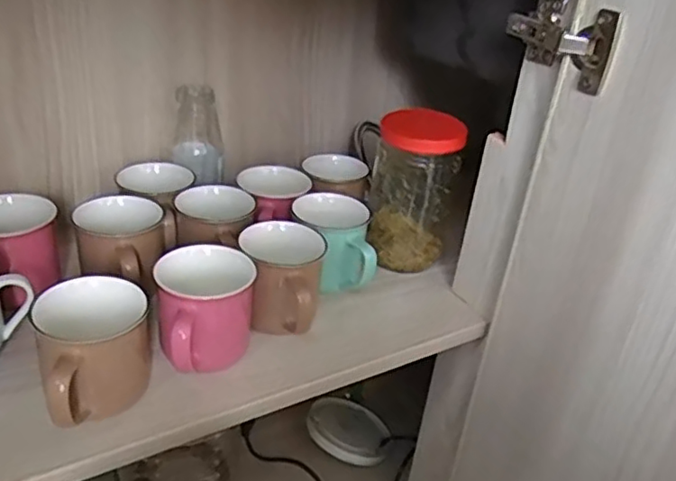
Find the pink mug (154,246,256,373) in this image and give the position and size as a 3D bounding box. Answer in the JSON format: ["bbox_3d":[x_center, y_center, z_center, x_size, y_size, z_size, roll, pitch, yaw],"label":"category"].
[{"bbox_3d":[-0.117,0.073,0.543,0.084,0.094,0.105,2,28,-9],"label":"pink mug"}]

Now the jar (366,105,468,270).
[{"bbox_3d":[0.088,-0.060,0.725,0.096,0.169,0.089,13,28,12],"label":"jar"}]

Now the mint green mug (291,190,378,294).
[{"bbox_3d":[-0.007,0.004,0.672,0.087,0.077,0.098,4,28,-5],"label":"mint green mug"}]

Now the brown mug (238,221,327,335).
[{"bbox_3d":[-0.057,0.041,0.604,0.079,0.087,0.091,8,28,3],"label":"brown mug"}]

